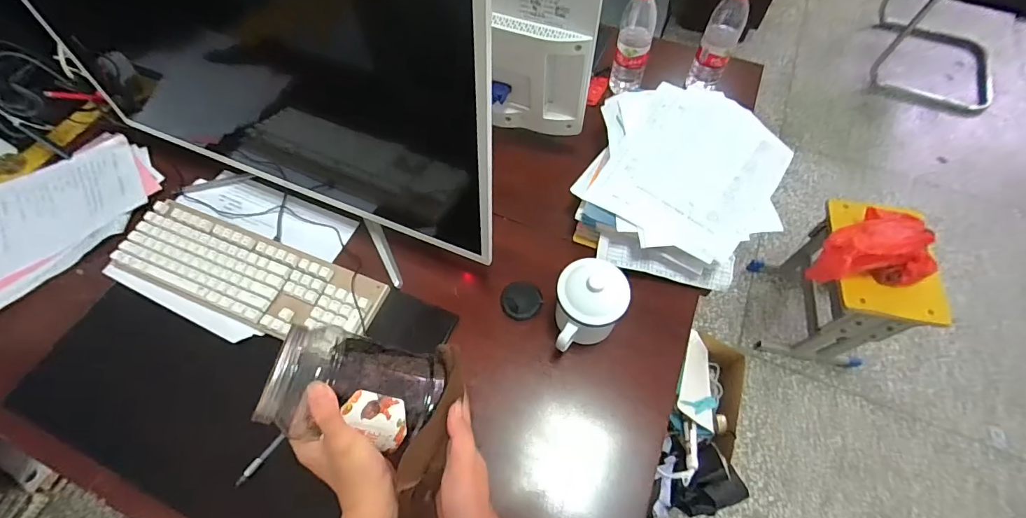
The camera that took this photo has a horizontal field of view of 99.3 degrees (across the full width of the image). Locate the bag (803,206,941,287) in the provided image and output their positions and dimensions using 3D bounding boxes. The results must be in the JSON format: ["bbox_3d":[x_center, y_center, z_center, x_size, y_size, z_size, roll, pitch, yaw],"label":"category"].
[{"bbox_3d":[0.841,-0.036,1.032,0.251,0.143,0.179,-3,62,-3],"label":"bag"}]

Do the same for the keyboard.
[{"bbox_3d":[-0.414,0.027,0.686,0.428,0.042,0.130,20,63,9],"label":"keyboard"}]

